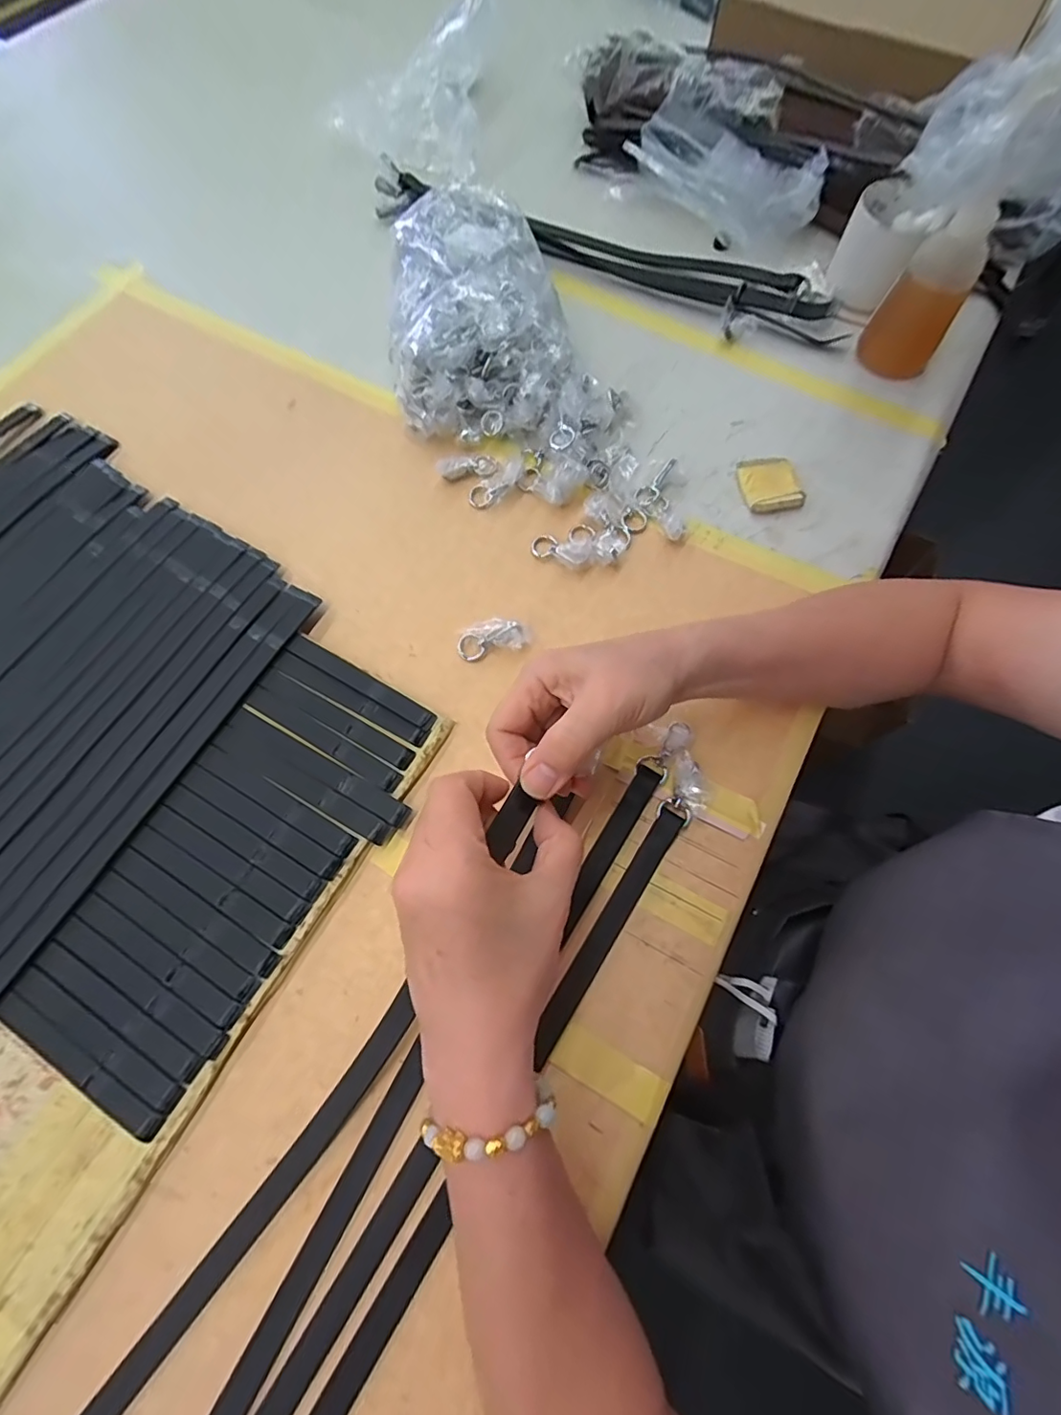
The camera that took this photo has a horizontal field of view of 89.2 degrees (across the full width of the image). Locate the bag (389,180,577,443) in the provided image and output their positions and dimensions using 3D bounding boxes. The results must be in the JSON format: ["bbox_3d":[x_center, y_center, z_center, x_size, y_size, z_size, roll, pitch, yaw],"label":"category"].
[{"bbox_3d":[-0.048,-0.371,0.500,0.167,0.067,0.267,-5,69,-1],"label":"bag"}]

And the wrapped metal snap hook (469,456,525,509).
[{"bbox_3d":[-0.027,-0.192,0.460,0.057,0.012,0.023,-39,73,8],"label":"wrapped metal snap hook"}]

